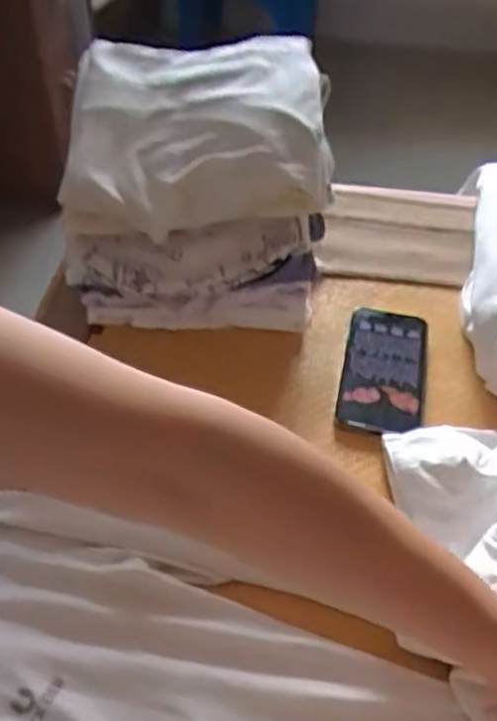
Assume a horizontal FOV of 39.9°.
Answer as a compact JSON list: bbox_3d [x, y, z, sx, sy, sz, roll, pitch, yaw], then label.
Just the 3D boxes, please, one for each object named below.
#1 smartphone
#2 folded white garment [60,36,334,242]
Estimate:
[{"bbox_3d":[0.125,0.006,0.622,0.074,0.012,0.151,11,46,7],"label":"smartphone"},{"bbox_3d":[-0.050,-0.215,0.635,0.232,0.088,0.223,-3,47,-4],"label":"folded white garment"}]

